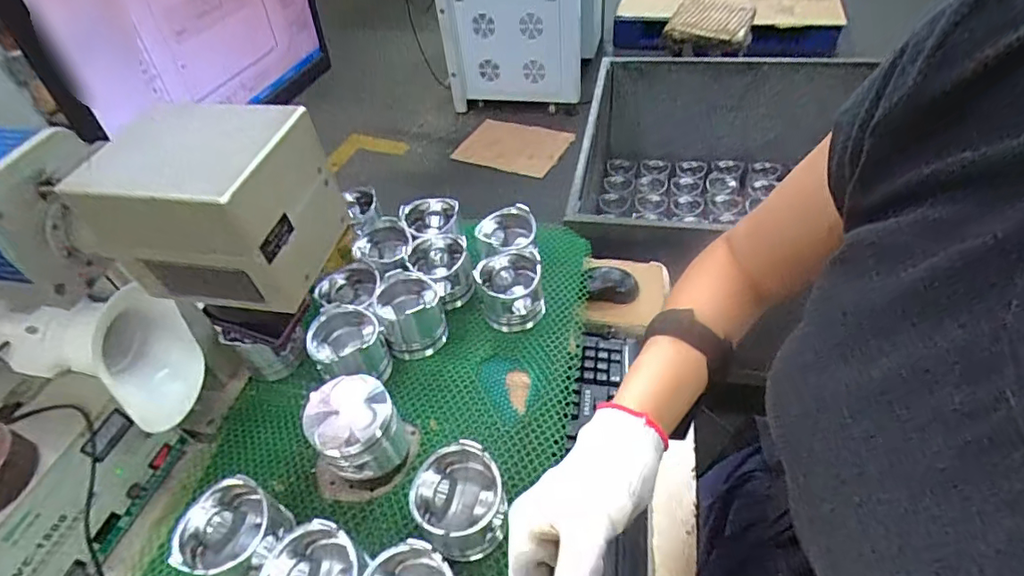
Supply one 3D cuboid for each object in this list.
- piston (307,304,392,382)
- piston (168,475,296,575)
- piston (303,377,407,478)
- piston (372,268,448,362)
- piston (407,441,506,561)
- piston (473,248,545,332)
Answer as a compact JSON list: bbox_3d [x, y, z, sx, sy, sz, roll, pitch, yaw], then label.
[{"bbox_3d":[-0.213,0.077,0.694,0.086,0.091,0.084,-24,49,-15],"label":"piston"},{"bbox_3d":[-0.280,0.256,0.545,0.086,0.085,0.090,-4,46,4],"label":"piston"},{"bbox_3d":[-0.170,0.162,0.593,0.086,0.118,0.083,-4,46,4],"label":"piston"},{"bbox_3d":[-0.139,0.034,0.732,0.089,0.074,0.094,-17,47,-9],"label":"piston"},{"bbox_3d":[-0.053,0.223,0.547,0.089,0.087,0.089,-4,46,4],"label":"piston"},{"bbox_3d":[-0.001,0.002,0.752,0.092,0.080,0.095,-17,47,-8],"label":"piston"}]

